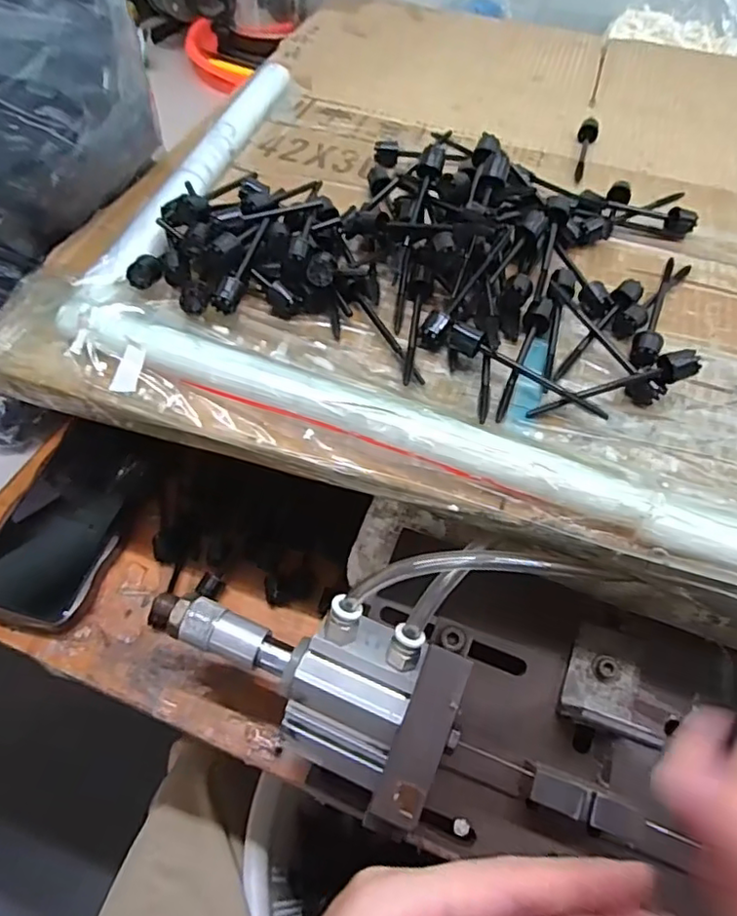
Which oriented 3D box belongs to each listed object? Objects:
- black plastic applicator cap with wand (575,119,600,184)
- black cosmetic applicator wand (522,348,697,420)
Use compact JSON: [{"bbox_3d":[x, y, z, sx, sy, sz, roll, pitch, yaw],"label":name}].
[{"bbox_3d":[0.165,-0.237,0.459,0.014,0.014,0.081,18,54,8],"label":"black plastic applicator cap with wand"},{"bbox_3d":[0.122,-0.036,0.298,0.087,0.013,0.012,-17,56,1],"label":"black cosmetic applicator wand"}]

